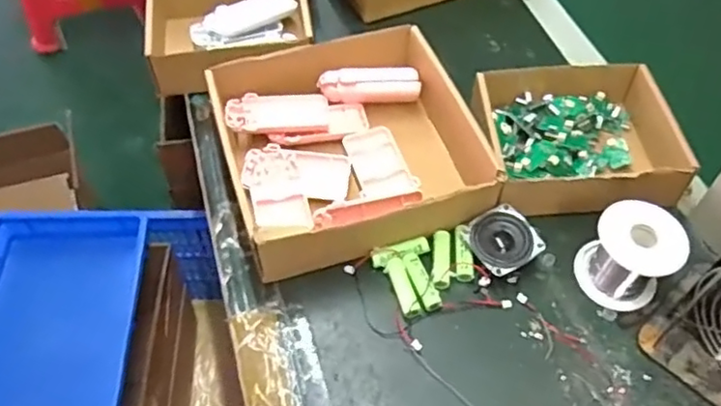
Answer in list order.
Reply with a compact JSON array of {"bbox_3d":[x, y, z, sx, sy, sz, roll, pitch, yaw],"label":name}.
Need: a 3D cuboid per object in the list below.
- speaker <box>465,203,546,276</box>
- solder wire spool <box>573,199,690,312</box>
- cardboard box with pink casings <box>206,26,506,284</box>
[{"bbox_3d":[0.117,0.033,0.523,0.054,0.023,0.053,-27,59,-19],"label":"speaker"},{"bbox_3d":[0.211,0.042,0.492,0.065,0.067,0.057,39,62,24],"label":"solder wire spool"},{"bbox_3d":[-0.010,-0.060,0.566,0.212,0.063,0.222,-14,55,-11],"label":"cardboard box with pink casings"}]

